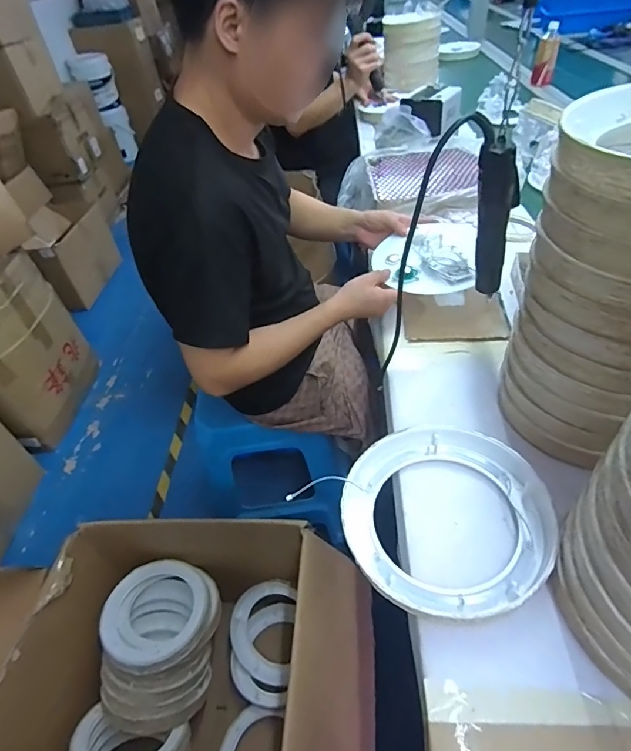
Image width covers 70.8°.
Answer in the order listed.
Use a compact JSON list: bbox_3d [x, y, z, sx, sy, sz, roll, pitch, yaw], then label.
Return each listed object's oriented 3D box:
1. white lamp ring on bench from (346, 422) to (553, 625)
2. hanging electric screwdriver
[{"bbox_3d":[0.136,0.149,0.480,0.213,0.029,0.215,-4,45,4],"label":"white lamp ring on bench"},{"bbox_3d":[0.219,-0.190,0.548,0.048,0.202,0.033,11,48,18],"label":"hanging electric screwdriver"}]

